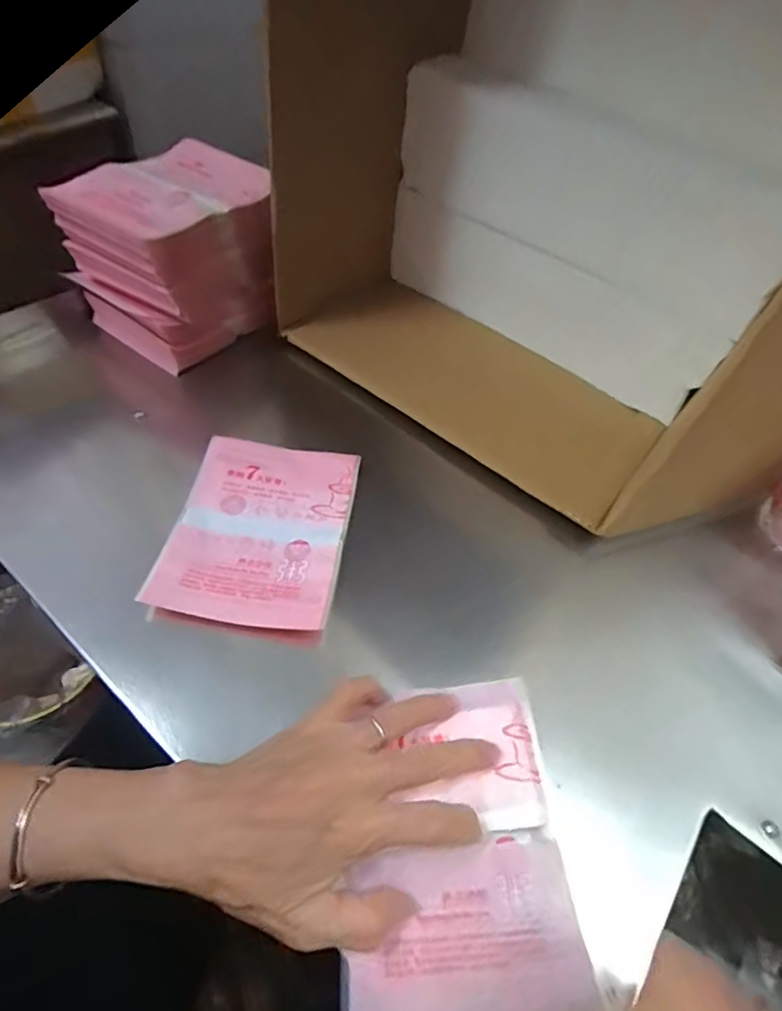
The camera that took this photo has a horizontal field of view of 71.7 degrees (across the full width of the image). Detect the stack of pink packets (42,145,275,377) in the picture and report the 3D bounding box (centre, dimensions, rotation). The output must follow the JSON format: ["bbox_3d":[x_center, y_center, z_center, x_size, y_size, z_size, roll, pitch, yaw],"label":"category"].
[{"bbox_3d":[-0.198,-0.236,0.512,0.126,0.130,0.162,36,57,21],"label":"stack of pink packets"}]

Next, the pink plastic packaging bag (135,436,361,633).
[{"bbox_3d":[-0.096,0.016,0.406,0.120,0.017,0.158,8,51,0],"label":"pink plastic packaging bag"}]

